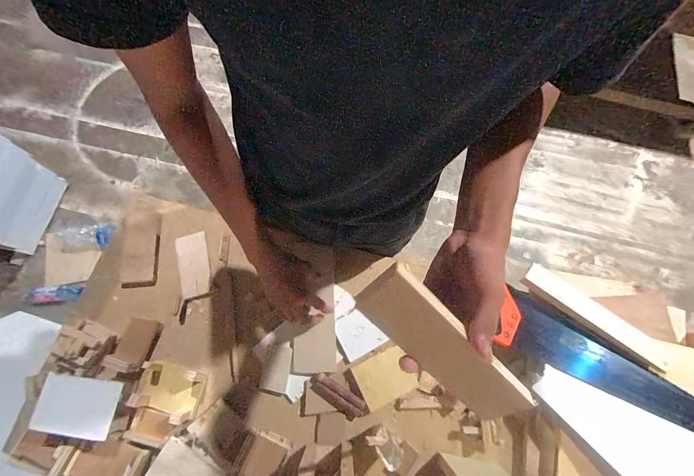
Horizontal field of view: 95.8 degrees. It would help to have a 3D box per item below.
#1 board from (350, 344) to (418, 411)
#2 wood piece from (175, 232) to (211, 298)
[{"bbox_3d":[0.071,0.261,0.590,0.104,0.012,0.082,-22,76,-15],"label":"board"},{"bbox_3d":[-0.324,0.055,0.659,0.063,0.011,0.131,-12,70,-7],"label":"wood piece"}]

